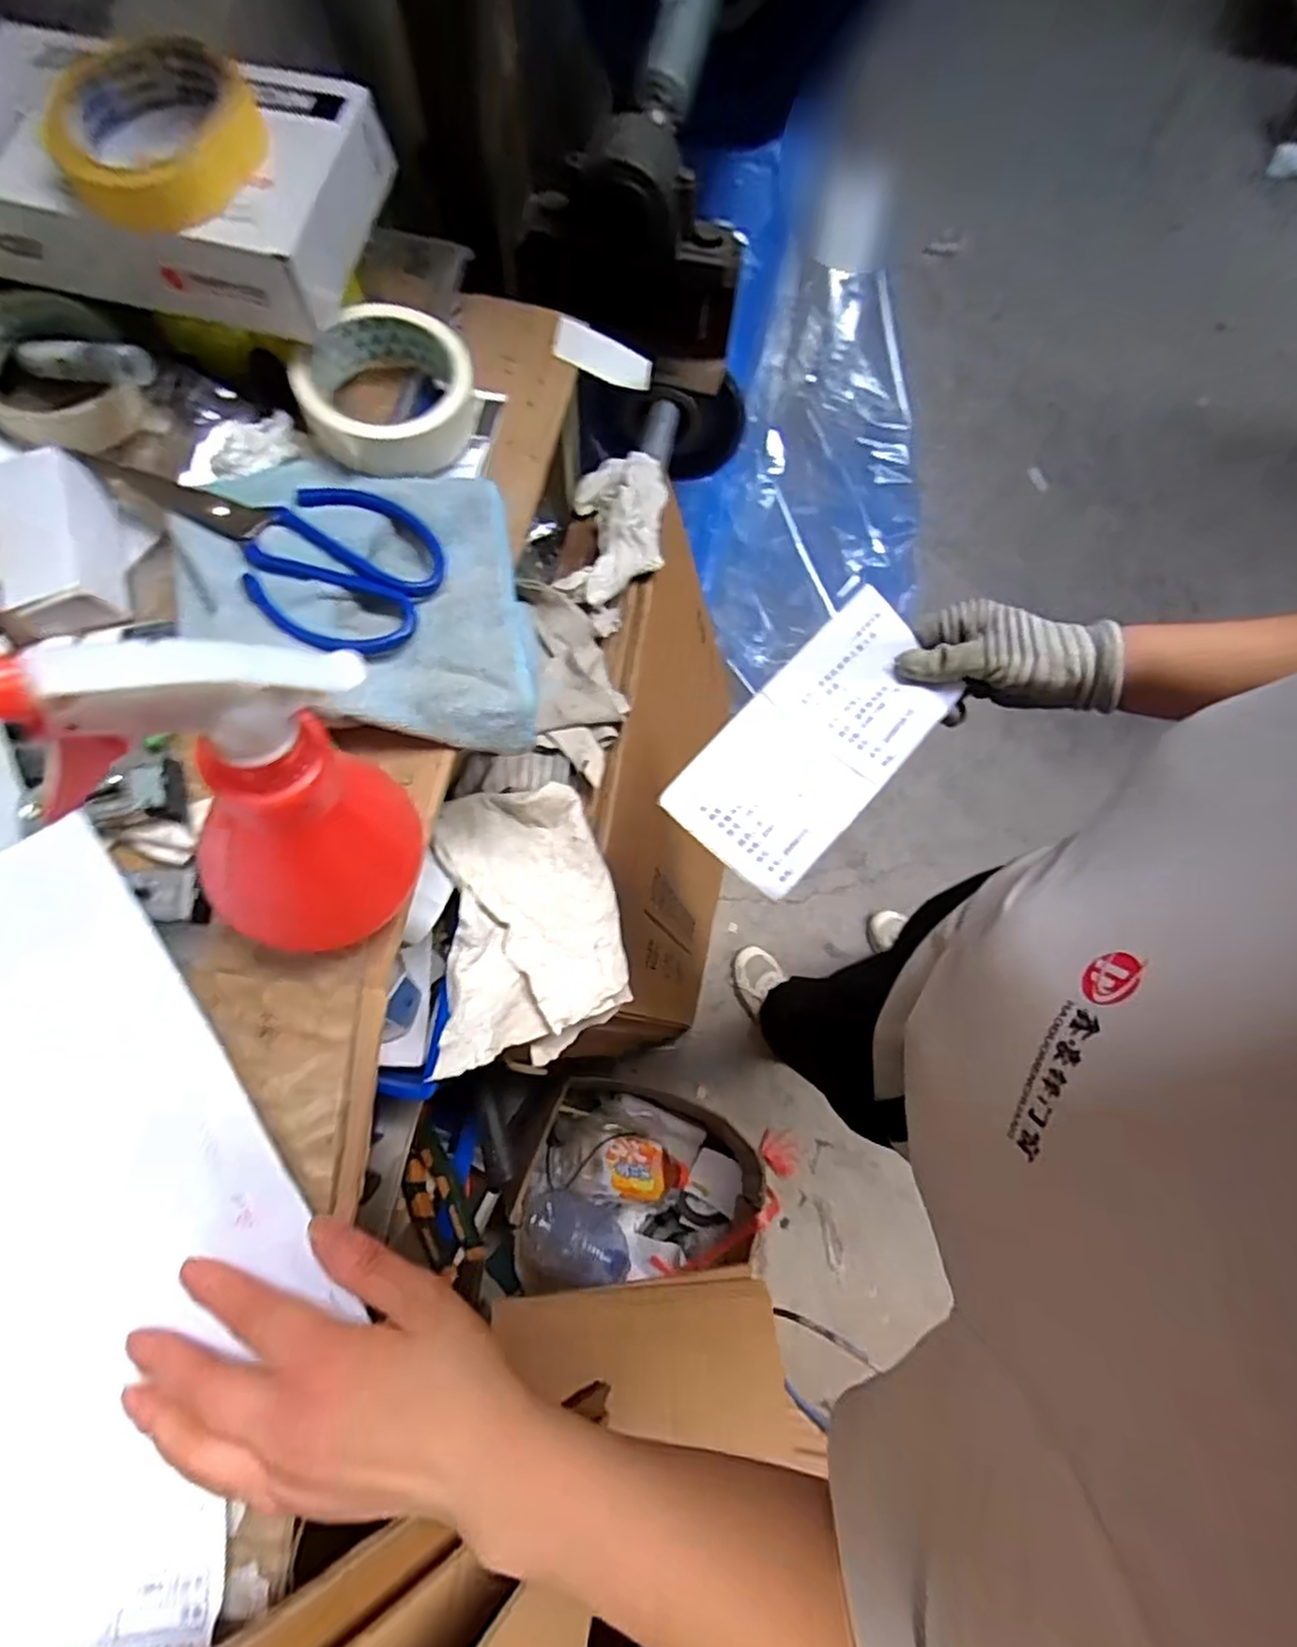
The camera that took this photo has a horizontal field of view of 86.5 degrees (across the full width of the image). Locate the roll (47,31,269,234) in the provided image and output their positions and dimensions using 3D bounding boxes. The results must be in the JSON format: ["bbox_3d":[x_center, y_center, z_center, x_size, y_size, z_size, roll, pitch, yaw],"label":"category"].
[{"bbox_3d":[-0.235,-0.336,0.334,0.085,0.021,0.103,11,76,1],"label":"roll"}]

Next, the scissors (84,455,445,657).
[{"bbox_3d":[-0.200,-0.163,0.378,0.178,0.023,0.095,32,77,6],"label":"scissors"}]

